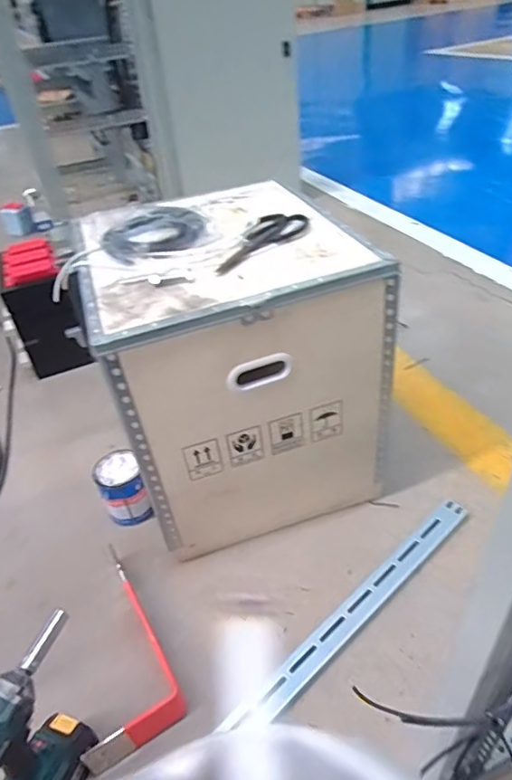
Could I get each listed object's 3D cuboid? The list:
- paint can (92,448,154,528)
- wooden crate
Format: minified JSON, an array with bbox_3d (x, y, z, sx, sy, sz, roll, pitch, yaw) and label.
[{"bbox_3d":[-0.275,0.206,1.067,0.086,0.135,0.102,-17,40,-12],"label":"paint can"},{"bbox_3d":[-0.053,-0.052,1.029,0.443,0.544,0.474,-17,40,-12],"label":"wooden crate"}]

